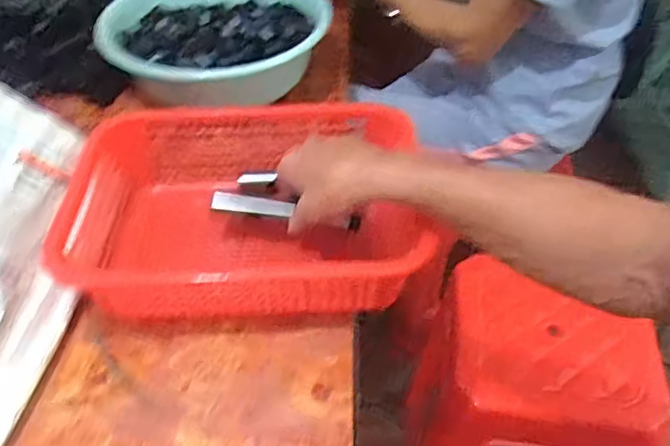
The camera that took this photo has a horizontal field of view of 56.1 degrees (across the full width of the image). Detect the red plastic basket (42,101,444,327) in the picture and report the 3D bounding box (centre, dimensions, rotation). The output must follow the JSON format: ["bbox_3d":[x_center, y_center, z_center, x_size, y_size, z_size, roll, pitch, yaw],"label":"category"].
[{"bbox_3d":[-0.089,-0.012,0.629,0.327,0.099,0.237,-1,43,0],"label":"red plastic basket"}]

